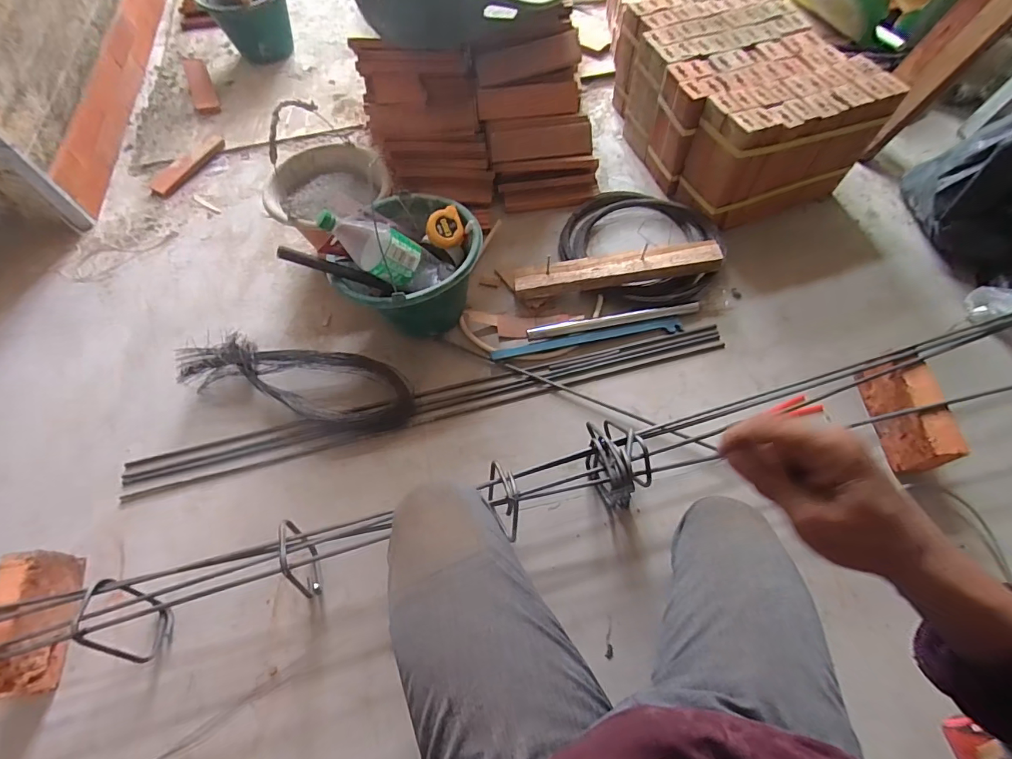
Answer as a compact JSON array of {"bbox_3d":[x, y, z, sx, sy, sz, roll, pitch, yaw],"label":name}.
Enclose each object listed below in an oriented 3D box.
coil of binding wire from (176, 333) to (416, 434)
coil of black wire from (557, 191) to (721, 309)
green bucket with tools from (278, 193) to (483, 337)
[{"bbox_3d":[-0.408,0.006,0.899,0.471,0.063,0.144,11,64,9],"label":"coil of binding wire"},{"bbox_3d":[0.299,-0.308,1.040,0.307,0.050,0.356,-32,65,-13],"label":"coil of black wire"},{"bbox_3d":[-0.183,-0.225,0.873,0.260,0.290,0.267,-1,62,2],"label":"green bucket with tools"}]

